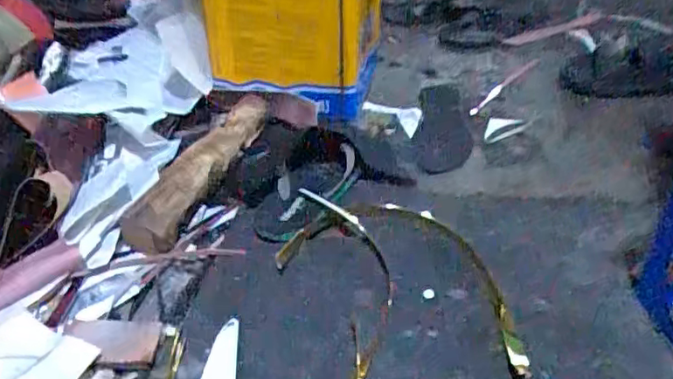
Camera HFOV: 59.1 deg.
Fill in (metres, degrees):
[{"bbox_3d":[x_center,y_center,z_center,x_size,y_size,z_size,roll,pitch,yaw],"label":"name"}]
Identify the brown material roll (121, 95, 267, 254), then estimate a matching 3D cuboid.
[{"bbox_3d":[-0.184,-0.034,0.828,0.069,0.044,0.301,10,41,19],"label":"brown material roll"}]

